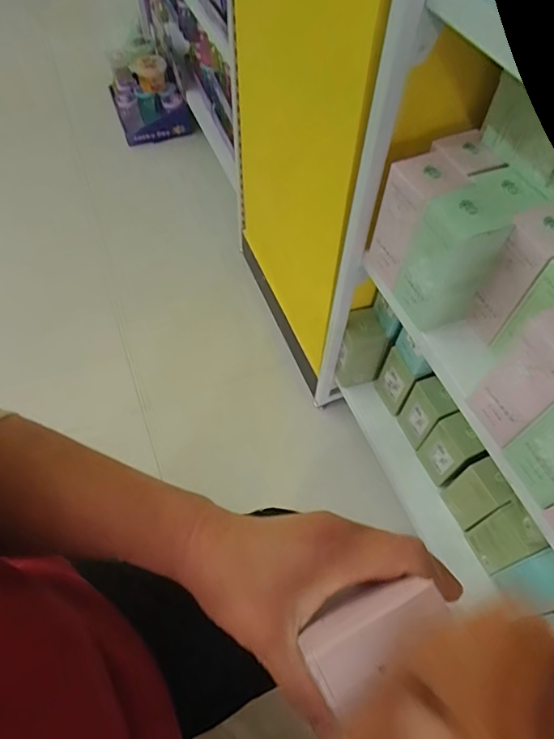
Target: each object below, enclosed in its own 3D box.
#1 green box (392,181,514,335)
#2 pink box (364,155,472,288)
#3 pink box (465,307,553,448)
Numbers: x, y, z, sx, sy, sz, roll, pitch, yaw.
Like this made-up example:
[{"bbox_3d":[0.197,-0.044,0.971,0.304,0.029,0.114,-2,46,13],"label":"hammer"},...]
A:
[{"bbox_3d":[0.182,-0.116,0.521,0.066,0.138,0.069,-18,60,-12],"label":"green box"},{"bbox_3d":[0.154,-0.166,0.554,0.063,0.140,0.065,-18,60,-12],"label":"pink box"},{"bbox_3d":[0.241,0.008,0.439,0.066,0.132,0.059,-22,60,-14],"label":"pink box"}]

